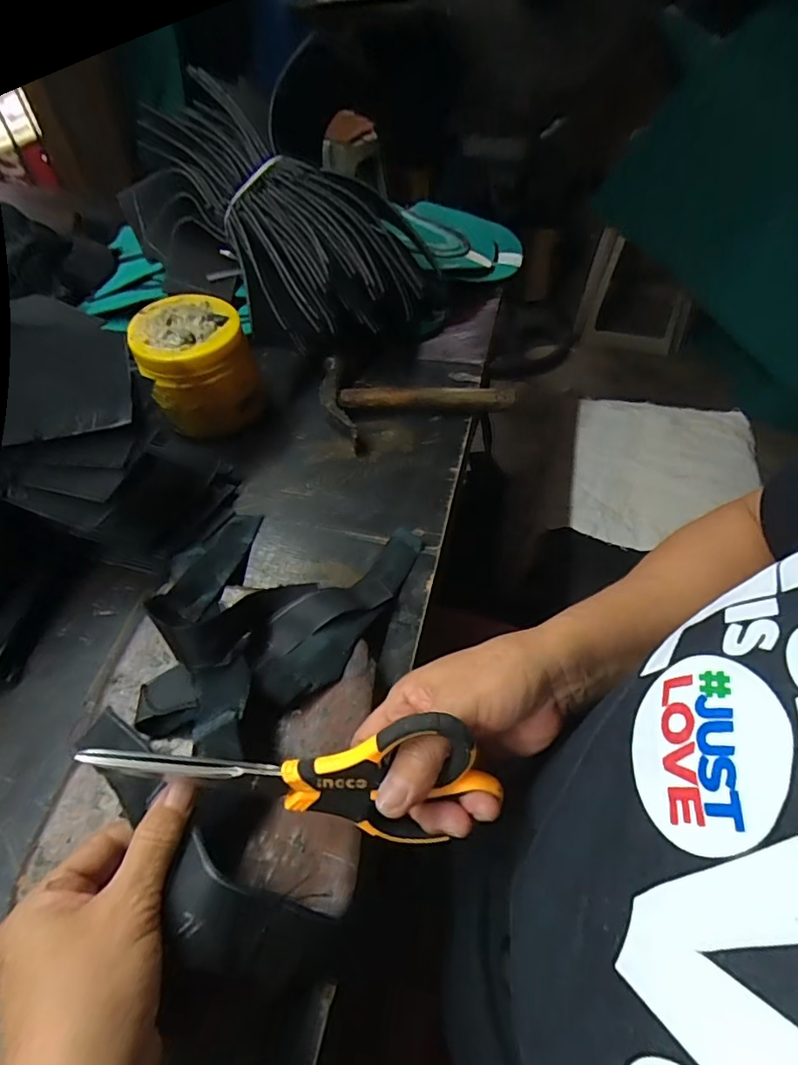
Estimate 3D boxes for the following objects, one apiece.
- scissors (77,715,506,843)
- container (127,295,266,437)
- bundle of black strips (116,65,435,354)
[{"bbox_3d":[-0.050,0.123,0.264,0.195,0.064,0.046,0,52,3],"label":"scissors"},{"bbox_3d":[-0.181,-0.147,0.490,0.093,0.102,0.096,-23,55,-15],"label":"container"},{"bbox_3d":[-0.144,-0.324,0.573,0.372,0.081,0.200,45,101,17],"label":"bundle of black strips"}]

